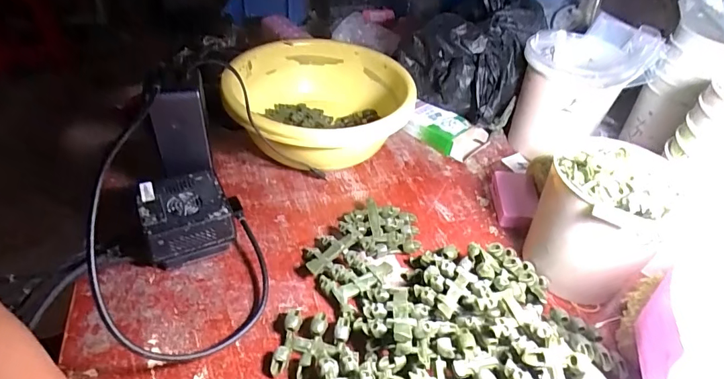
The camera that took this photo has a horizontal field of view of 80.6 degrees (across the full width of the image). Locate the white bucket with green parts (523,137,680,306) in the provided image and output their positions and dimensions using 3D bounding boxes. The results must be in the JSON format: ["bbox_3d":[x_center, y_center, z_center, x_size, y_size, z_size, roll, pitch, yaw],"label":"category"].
[{"bbox_3d":[0.220,0.035,0.394,0.110,0.124,0.099,-15,44,-22],"label":"white bucket with green parts"}]

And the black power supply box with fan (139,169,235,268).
[{"bbox_3d":[-0.170,0.027,0.410,0.074,0.054,0.077,-17,45,-24],"label":"black power supply box with fan"}]

